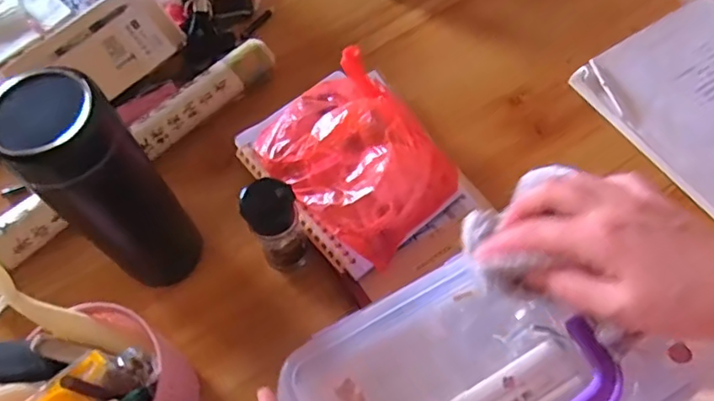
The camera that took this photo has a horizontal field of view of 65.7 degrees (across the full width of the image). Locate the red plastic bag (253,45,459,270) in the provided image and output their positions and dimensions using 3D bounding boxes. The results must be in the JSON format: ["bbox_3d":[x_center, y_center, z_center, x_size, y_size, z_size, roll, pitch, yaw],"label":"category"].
[{"bbox_3d":[-0.003,-0.043,0.465,0.115,0.064,0.161,-42,69,-16],"label":"red plastic bag"}]

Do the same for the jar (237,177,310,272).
[{"bbox_3d":[-0.063,0.021,0.445,0.040,0.110,0.042,-1,64,2],"label":"jar"}]

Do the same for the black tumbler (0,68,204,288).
[{"bbox_3d":[-0.174,-0.007,0.398,0.066,0.206,0.065,-1,64,2],"label":"black tumbler"}]

